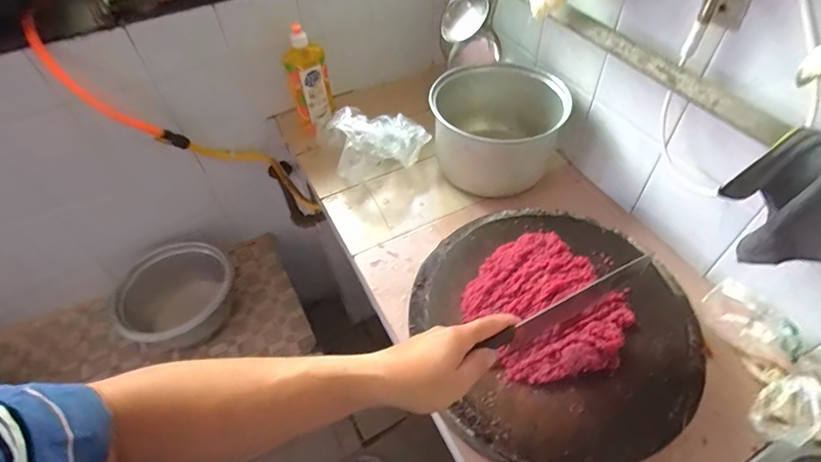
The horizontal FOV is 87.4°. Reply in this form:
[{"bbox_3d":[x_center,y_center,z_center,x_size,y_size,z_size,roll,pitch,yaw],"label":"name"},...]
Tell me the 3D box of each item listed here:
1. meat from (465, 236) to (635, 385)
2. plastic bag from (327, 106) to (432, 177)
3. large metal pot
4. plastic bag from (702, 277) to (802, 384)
[{"bbox_3d":[0.177,0.097,0.573,0.188,0.020,0.201,-1,50,1],"label":"meat"},{"bbox_3d":[-0.052,-0.158,0.798,0.167,0.137,0.089,-3,50,0],"label":"plastic bag"},{"bbox_3d":[0.149,-0.186,0.769,0.222,0.157,0.218,-1,50,1],"label":"large metal pot"},{"bbox_3d":[0.439,0.123,0.555,0.040,0.073,0.116,-22,53,-15],"label":"plastic bag"}]

